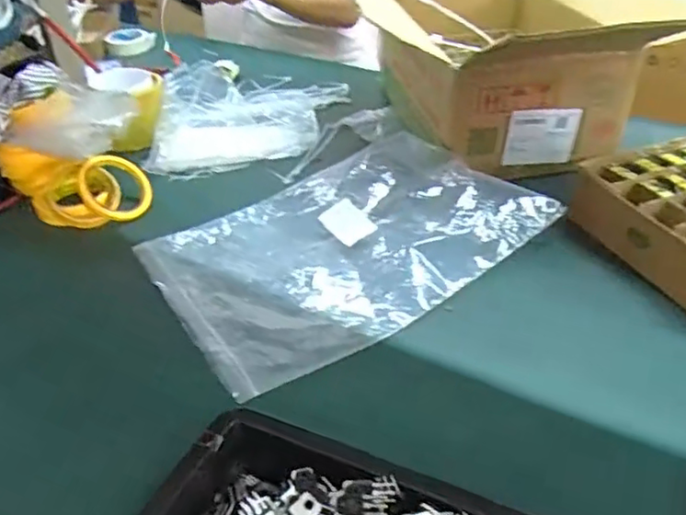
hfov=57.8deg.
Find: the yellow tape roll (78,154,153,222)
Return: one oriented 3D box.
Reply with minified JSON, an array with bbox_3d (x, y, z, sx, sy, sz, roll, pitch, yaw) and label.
[{"bbox_3d":[-0.306,-0.092,0.837,0.015,0.095,0.093,-21,28,48],"label":"yellow tape roll"}]

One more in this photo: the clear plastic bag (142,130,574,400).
[{"bbox_3d":[-0.004,-0.022,0.745,0.407,0.033,0.296,-29,44,-21],"label":"clear plastic bag"}]

